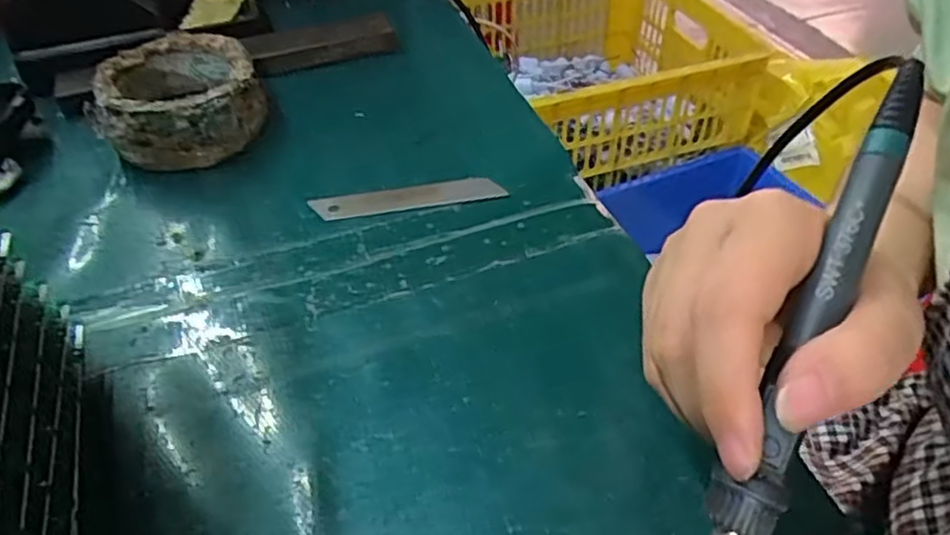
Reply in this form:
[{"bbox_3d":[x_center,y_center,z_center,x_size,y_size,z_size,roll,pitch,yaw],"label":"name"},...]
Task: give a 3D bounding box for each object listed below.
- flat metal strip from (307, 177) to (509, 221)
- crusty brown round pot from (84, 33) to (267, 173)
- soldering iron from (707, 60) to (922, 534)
[{"bbox_3d":[-0.035,-0.037,0.357,0.097,0.004,0.017,-8,54,-6],"label":"flat metal strip"},{"bbox_3d":[-0.172,-0.096,0.402,0.088,0.048,0.082,-20,48,-17],"label":"crusty brown round pot"},{"bbox_3d":[0.084,0.034,0.185,0.015,0.016,0.198,22,82,22],"label":"soldering iron"}]

